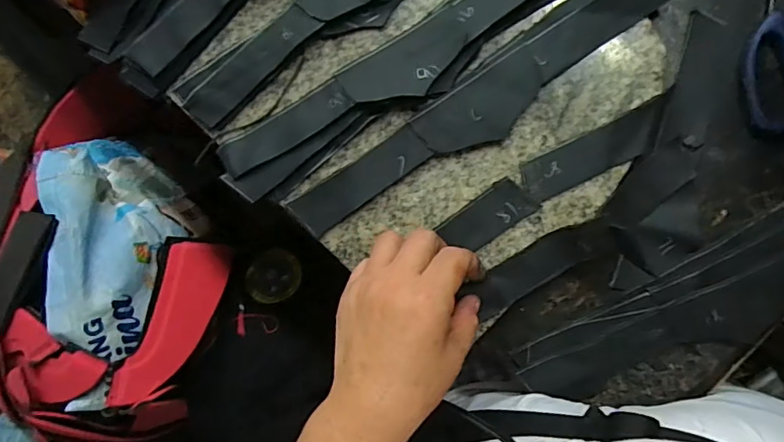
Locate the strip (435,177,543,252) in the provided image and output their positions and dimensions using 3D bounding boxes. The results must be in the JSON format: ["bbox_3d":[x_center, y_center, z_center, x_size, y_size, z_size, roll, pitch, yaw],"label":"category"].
[{"bbox_3d":[0.066,-0.003,0.344,0.065,0.004,0.031,-35,88,3],"label":"strip"}]

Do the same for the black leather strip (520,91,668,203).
[{"bbox_3d":[0.137,-0.046,0.333,0.100,0.012,0.030,-26,88,4],"label":"black leather strip"}]

